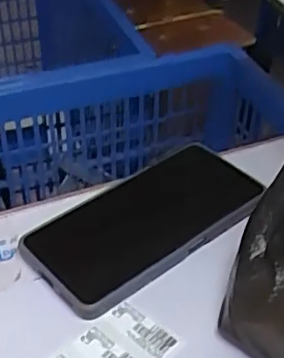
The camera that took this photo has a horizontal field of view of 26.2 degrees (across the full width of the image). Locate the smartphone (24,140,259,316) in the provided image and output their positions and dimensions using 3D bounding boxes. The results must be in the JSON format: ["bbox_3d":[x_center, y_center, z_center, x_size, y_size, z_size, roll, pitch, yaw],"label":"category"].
[{"bbox_3d":[0.002,0.026,0.418,0.164,0.012,0.082,-30,49,-29],"label":"smartphone"}]

